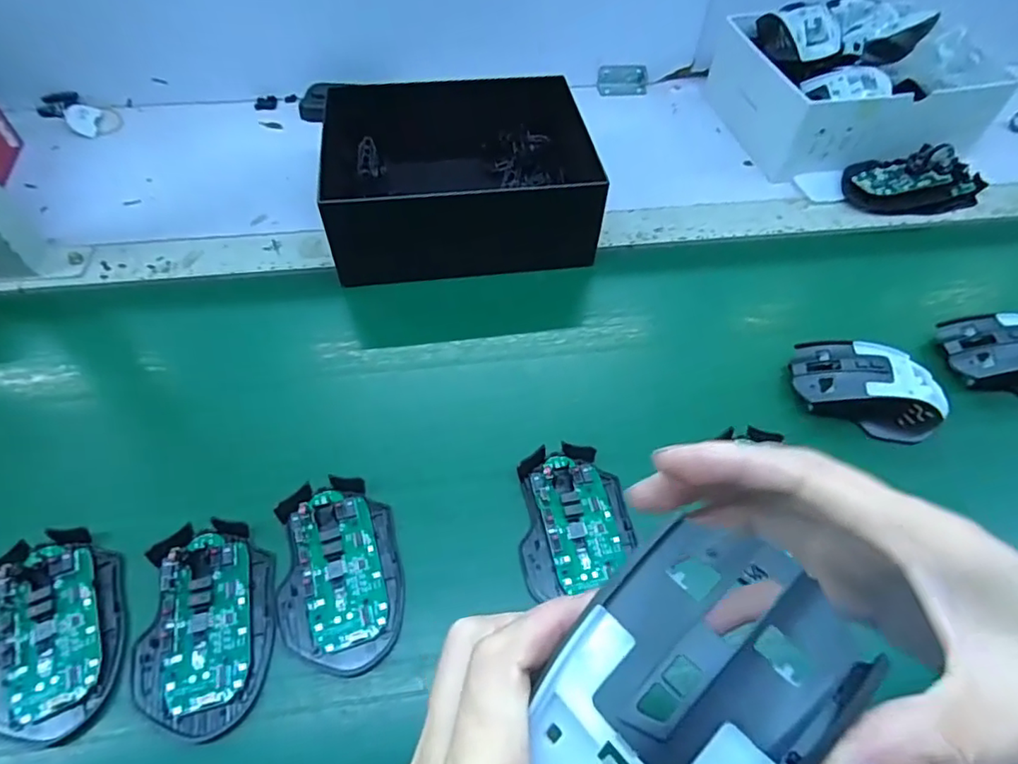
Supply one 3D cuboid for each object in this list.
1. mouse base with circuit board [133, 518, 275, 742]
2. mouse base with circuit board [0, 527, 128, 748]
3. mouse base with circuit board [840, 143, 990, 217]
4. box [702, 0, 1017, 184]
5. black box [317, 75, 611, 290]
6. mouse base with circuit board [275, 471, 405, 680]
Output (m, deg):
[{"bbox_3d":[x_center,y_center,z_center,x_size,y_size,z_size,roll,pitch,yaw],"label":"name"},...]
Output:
[{"bbox_3d":[-0.176,0.139,0.327,0.071,0.018,0.113,-6,56,-7],"label":"mouse base with circuit board"},{"bbox_3d":[-0.260,0.140,0.322,0.071,0.021,0.112,-11,57,-10],"label":"mouse base with circuit board"},{"bbox_3d":[0.419,-0.208,0.571,0.151,0.039,0.074,-5,56,-7],"label":"mouse base with circuit board"},{"bbox_3d":[0.380,-0.335,0.618,0.248,0.104,0.202,-10,57,-9],"label":"box"},{"bbox_3d":[-0.046,-0.203,0.529,0.248,0.082,0.204,-7,56,-8],"label":"black box"},{"bbox_3d":[-0.105,0.115,0.347,0.072,0.015,0.115,-13,57,-11],"label":"mouse base with circuit board"}]

